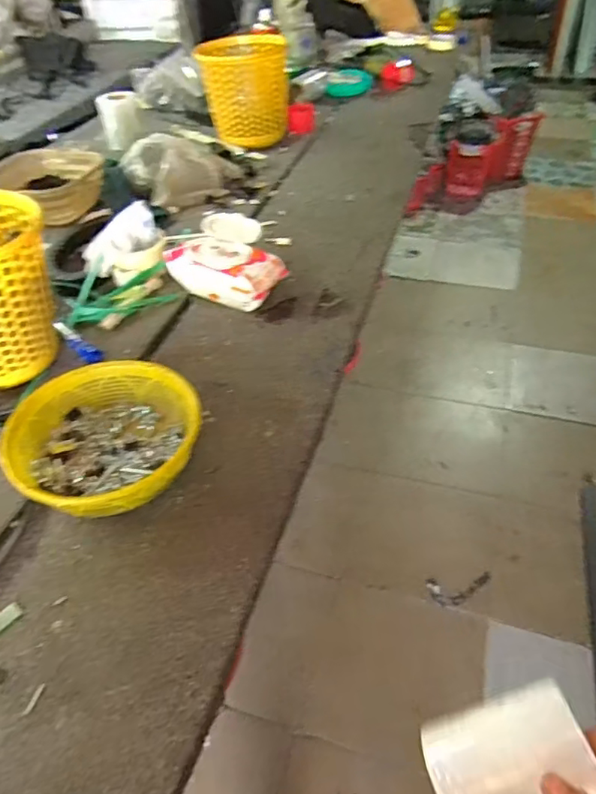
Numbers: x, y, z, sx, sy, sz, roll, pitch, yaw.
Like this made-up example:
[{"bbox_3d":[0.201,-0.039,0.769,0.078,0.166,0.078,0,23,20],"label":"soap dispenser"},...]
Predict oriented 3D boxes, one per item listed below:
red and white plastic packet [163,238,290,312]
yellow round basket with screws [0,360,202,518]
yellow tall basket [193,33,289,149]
[{"bbox_3d":[-0.112,-0.193,0.863,0.171,0.059,0.103,14,46,17],"label":"red and white plastic packet"},{"bbox_3d":[-0.203,0.045,0.600,0.187,0.067,0.177,-2,43,2],"label":"yellow round basket with screws"},{"bbox_3d":[-0.118,-0.696,1.302,0.203,0.186,0.170,-4,43,0],"label":"yellow tall basket"}]

